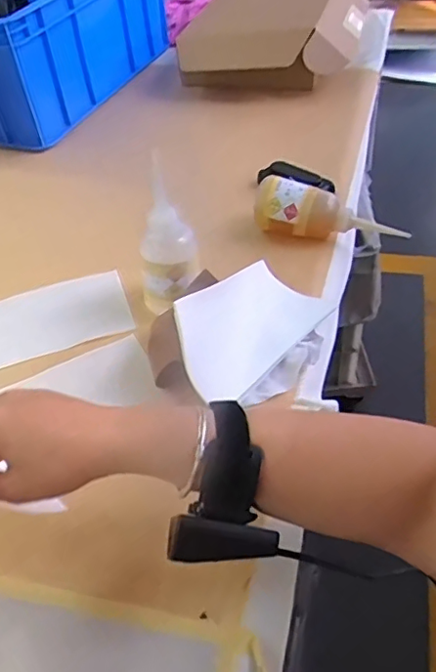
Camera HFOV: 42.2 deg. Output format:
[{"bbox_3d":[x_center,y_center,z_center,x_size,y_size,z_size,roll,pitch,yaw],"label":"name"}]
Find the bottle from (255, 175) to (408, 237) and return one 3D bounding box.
[{"bbox_3d":[0.135,-0.146,0.682,0.181,0.064,0.054,14,48,2],"label":"bottle"}]

